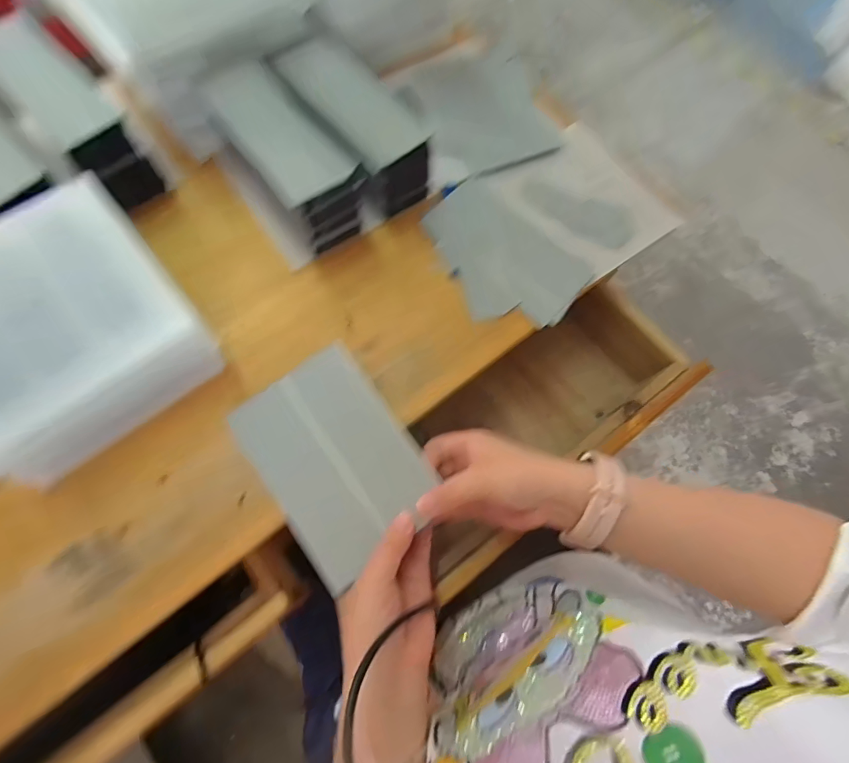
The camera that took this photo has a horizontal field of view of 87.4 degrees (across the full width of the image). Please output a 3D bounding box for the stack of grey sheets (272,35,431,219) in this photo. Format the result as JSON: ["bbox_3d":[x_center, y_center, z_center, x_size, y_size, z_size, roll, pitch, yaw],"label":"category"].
[{"bbox_3d":[-0.066,-0.232,0.404,0.069,0.068,0.164,-39,76,-15],"label":"stack of grey sheets"}]

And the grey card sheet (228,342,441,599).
[{"bbox_3d":[-0.065,0.056,0.331,0.104,0.006,0.147,-34,78,-10],"label":"grey card sheet"}]

